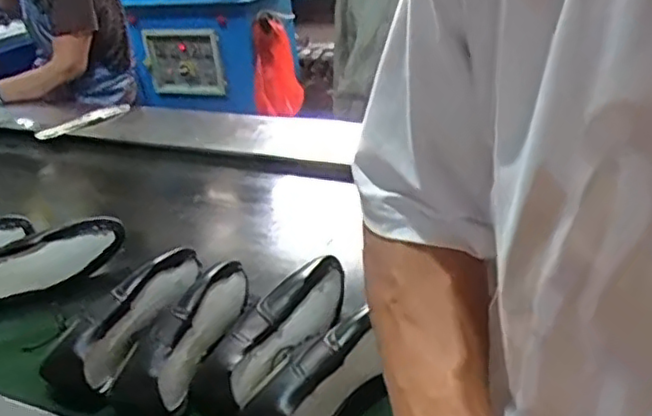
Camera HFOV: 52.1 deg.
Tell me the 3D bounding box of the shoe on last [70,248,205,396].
[{"bbox_3d":[-0.265,0.144,0.933,0.071,0.081,0.256,7,30,23],"label":"shoe on last"}]

